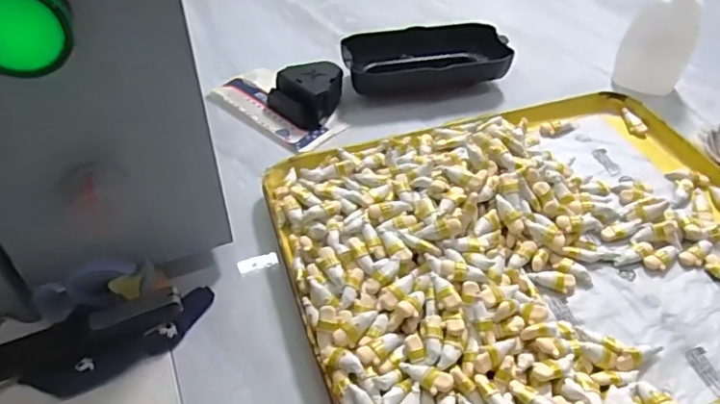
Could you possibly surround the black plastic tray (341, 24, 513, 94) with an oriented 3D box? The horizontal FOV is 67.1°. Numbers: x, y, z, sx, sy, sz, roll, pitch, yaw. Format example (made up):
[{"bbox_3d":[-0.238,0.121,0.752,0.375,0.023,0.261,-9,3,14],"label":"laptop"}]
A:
[{"bbox_3d":[0.044,-0.098,0.375,0.109,0.026,0.045,-3,47,-4],"label":"black plastic tray"}]

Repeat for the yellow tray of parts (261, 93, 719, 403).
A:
[{"bbox_3d":[0.093,0.022,0.262,0.244,0.026,0.195,-14,49,-14],"label":"yellow tray of parts"}]

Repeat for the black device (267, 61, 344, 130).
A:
[{"bbox_3d":[-0.034,-0.070,0.348,0.037,0.024,0.047,25,51,20],"label":"black device"}]

